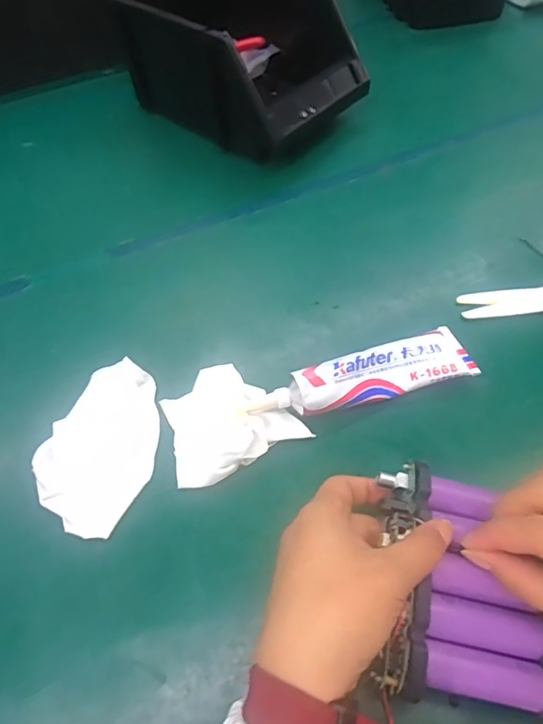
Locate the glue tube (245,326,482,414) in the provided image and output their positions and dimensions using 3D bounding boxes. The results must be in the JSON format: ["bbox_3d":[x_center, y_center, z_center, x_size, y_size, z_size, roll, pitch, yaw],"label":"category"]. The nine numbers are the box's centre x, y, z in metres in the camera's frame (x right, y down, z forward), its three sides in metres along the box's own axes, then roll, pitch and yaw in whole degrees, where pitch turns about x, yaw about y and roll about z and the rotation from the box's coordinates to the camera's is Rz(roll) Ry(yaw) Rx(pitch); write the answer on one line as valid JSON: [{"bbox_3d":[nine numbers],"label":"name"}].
[{"bbox_3d":[0.065,0.009,0.356,0.161,0.030,0.043,-15,57,-6],"label":"glue tube"}]

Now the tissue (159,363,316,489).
[{"bbox_3d":[-0.033,0.037,0.351,0.090,0.018,0.081,-24,59,-12],"label":"tissue"}]

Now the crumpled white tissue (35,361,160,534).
[{"bbox_3d":[-0.117,0.056,0.348,0.071,0.016,0.122,11,58,10],"label":"crumpled white tissue"}]

